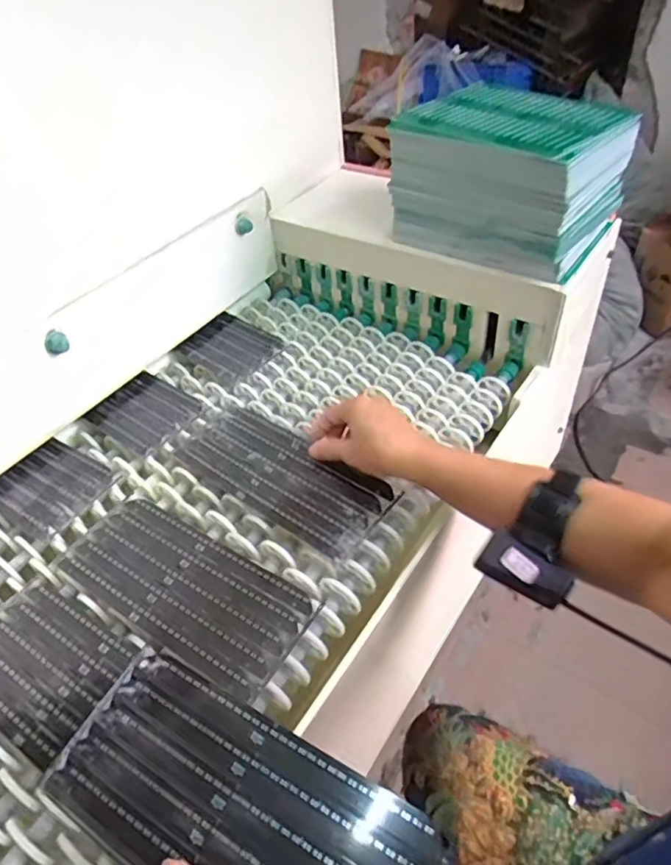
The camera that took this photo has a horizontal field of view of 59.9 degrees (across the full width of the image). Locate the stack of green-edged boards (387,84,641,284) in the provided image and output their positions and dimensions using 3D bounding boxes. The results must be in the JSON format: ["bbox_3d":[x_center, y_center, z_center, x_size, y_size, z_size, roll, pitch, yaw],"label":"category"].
[{"bbox_3d":[0.189,-0.280,0.656,0.215,0.142,0.148,31,55,34],"label":"stack of green-edged boards"}]

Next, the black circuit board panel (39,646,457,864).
[{"bbox_3d":[-0.059,0.222,0.341,0.232,0.009,0.102,20,49,23],"label":"black circuit board panel"}]

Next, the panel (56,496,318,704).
[{"bbox_3d":[-0.135,0.131,0.506,0.229,0.009,0.098,21,50,27],"label":"panel"}]

